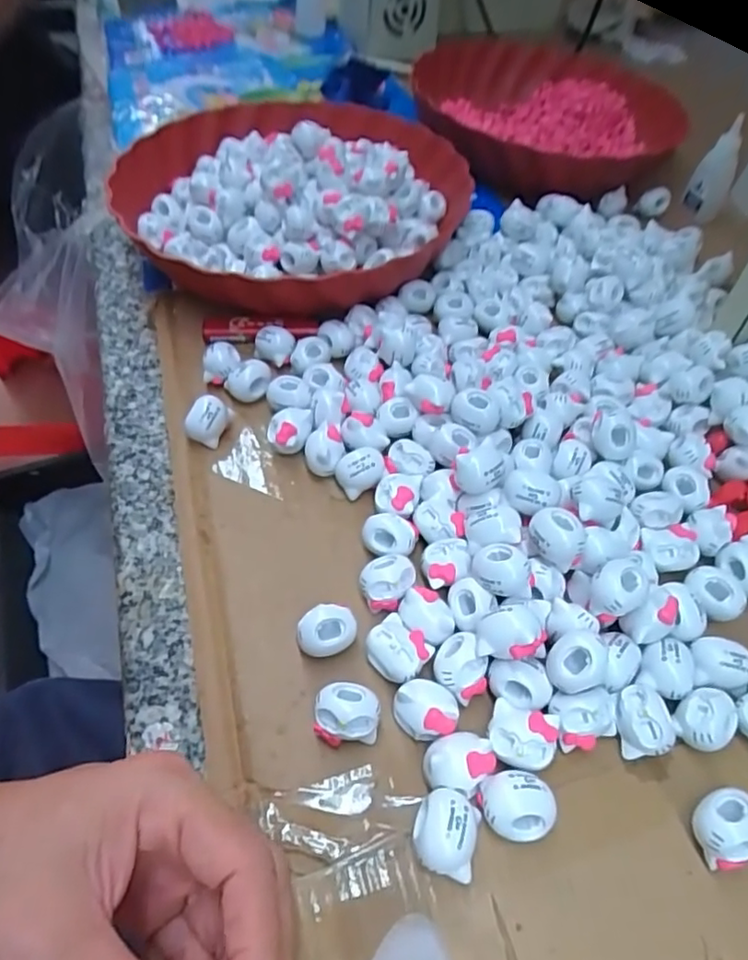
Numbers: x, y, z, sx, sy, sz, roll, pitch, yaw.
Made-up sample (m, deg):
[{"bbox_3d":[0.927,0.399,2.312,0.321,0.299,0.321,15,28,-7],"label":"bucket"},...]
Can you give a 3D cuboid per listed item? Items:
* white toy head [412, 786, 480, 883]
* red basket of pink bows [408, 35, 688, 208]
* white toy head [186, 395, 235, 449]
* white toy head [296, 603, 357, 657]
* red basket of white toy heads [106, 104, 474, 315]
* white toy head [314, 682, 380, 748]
[{"bbox_3d":[0.025,0.125,0.211,0.021,0.022,0.026,10,53,6],"label":"white toy head"},{"bbox_3d":[0.161,-0.342,0.555,0.234,0.058,0.257,-3,54,-3],"label":"red basket of pink bows"},{"bbox_3d":[-0.090,-0.033,0.328,0.018,0.023,0.023,17,54,11],"label":"white toy head"},{"bbox_3d":[-0.020,0.066,0.257,0.024,0.017,0.018,-4,53,-5],"label":"white toy head"},{"bbox_3d":[-0.049,-0.201,0.422,0.229,0.062,0.227,1,53,-1],"label":"red basket of white toy heads"},{"bbox_3d":[-0.011,0.094,0.238,0.025,0.020,0.020,2,53,0],"label":"white toy head"}]

